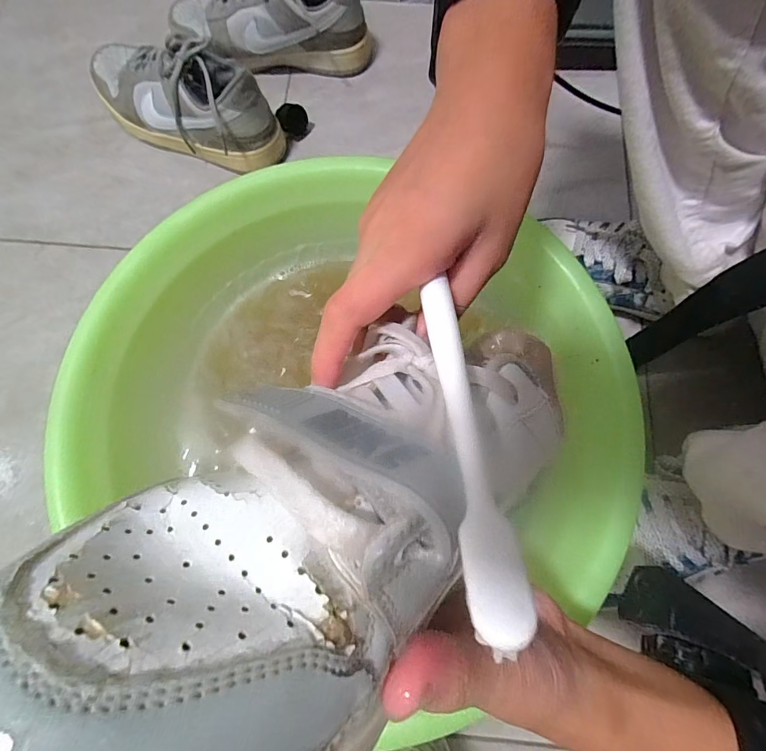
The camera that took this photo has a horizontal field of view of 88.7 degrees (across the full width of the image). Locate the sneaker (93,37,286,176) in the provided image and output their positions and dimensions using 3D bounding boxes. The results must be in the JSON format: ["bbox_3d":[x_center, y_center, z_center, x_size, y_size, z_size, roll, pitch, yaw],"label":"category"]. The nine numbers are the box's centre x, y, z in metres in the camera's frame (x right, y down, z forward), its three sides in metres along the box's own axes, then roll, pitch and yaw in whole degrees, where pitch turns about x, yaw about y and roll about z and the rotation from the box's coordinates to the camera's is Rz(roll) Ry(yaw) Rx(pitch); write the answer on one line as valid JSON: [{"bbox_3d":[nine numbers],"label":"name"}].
[{"bbox_3d":[-0.222,-0.302,0.426,0.231,0.093,0.080,25,76,7],"label":"sneaker"}]

